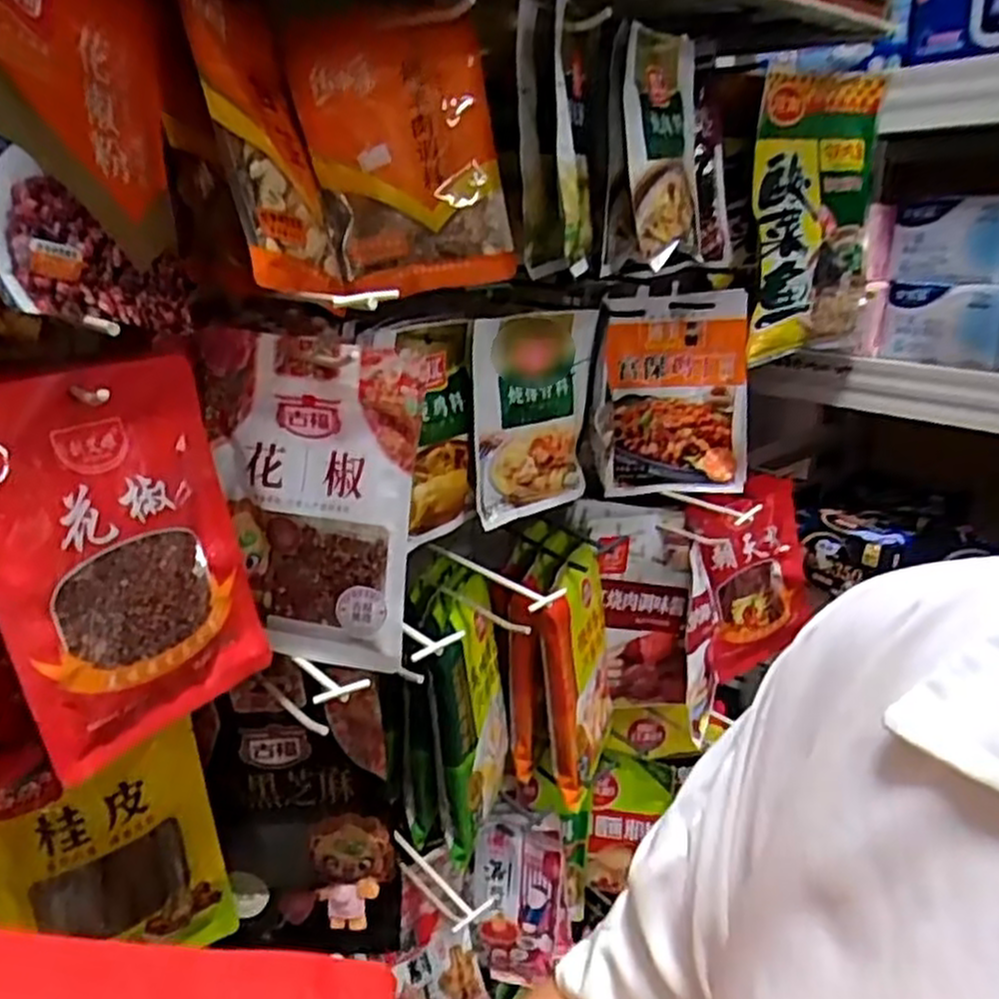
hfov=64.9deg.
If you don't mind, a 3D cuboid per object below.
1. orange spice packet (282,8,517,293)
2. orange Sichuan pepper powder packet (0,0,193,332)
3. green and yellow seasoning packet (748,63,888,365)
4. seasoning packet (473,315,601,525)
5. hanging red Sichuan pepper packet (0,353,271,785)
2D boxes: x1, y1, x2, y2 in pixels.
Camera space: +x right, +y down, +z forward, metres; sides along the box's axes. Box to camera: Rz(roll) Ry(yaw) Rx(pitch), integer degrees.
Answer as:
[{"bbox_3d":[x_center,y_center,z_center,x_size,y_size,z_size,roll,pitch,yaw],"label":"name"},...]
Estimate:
[{"bbox_3d":[-0.065,-0.235,0.537,0.129,0.182,0.042,-11,20,-5],"label":"orange spice packet"},{"bbox_3d":[-0.200,-0.176,0.386,0.018,0.175,0.124,-5,6,16],"label":"orange Sichuan pepper powder packet"},{"bbox_3d":[0.323,-0.290,0.804,0.181,0.265,0.034,-17,24,-37],"label":"green and yellow seasoning packet"},{"bbox_3d":[0.031,-0.071,0.661,0.122,0.165,0.017,-16,24,-36],"label":"seasoning packet"},{"bbox_3d":[-0.208,0.027,0.434,0.022,0.202,0.144,-5,15,35],"label":"hanging red Sichuan pepper packet"}]

